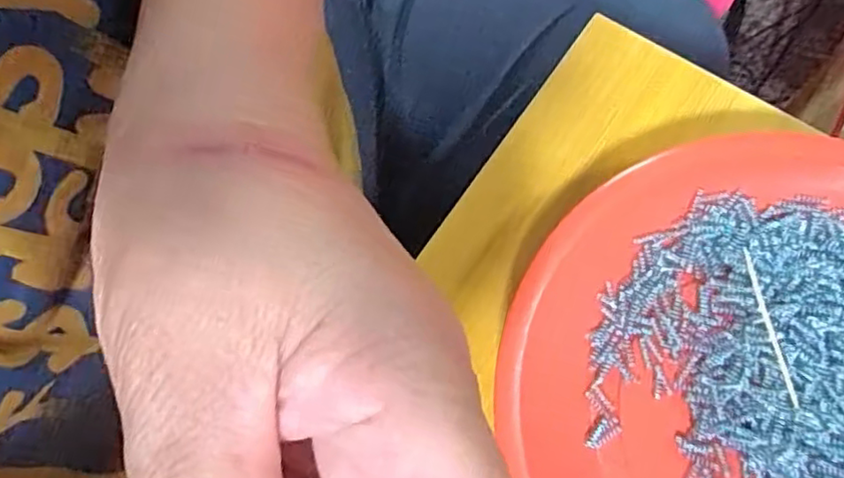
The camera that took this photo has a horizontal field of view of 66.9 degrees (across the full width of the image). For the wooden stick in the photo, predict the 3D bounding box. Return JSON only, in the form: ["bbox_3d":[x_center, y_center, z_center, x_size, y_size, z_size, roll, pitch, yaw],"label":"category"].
[{"bbox_3d":[0.126,0.031,0.229,0.004,0.004,0.057,-11,75,-2],"label":"wooden stick"}]

